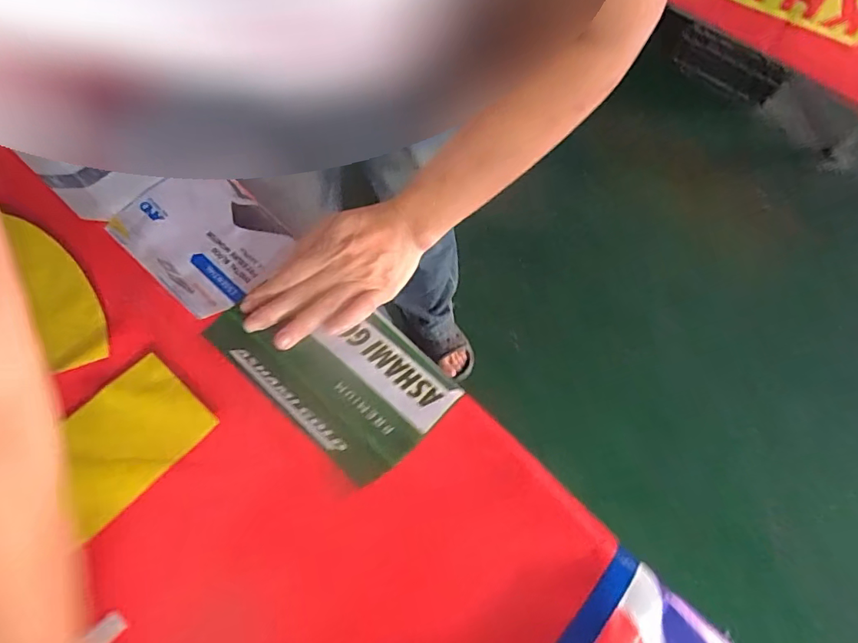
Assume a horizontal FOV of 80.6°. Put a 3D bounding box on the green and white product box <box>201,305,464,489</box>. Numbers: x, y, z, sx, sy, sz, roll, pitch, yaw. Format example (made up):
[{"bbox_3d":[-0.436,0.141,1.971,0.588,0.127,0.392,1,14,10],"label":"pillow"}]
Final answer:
[{"bbox_3d":[-0.071,0.030,0.373,0.169,0.009,0.100,38,68,18],"label":"green and white product box"}]

